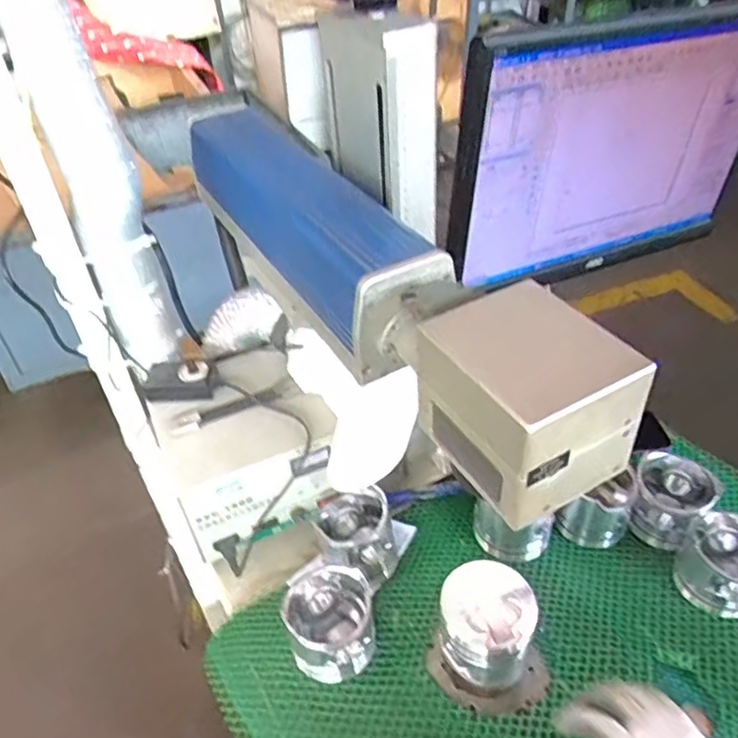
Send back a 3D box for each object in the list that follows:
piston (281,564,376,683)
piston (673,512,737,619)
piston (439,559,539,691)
[{"bbox_3d":[-0.041,0.265,0.670,0.087,0.066,0.092,-2,40,2],"label":"piston"},{"bbox_3d":[0.395,0.217,0.708,0.089,0.077,0.087,23,47,28],"label":"piston"},{"bbox_3d":[0.117,0.263,0.642,0.089,0.105,0.088,14,43,20],"label":"piston"}]

